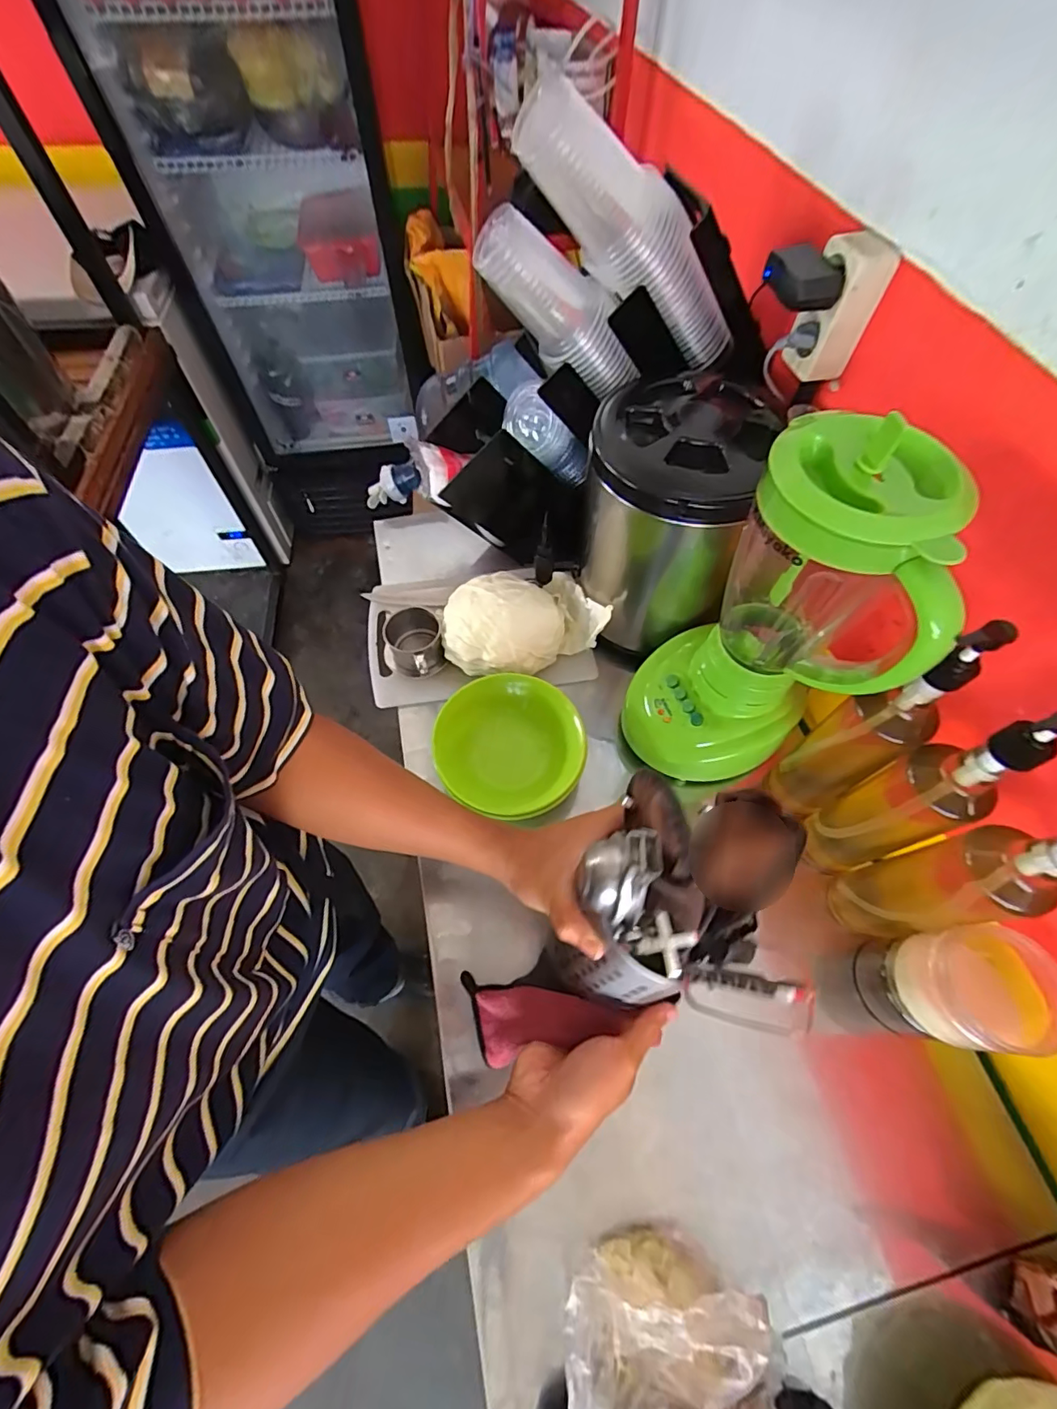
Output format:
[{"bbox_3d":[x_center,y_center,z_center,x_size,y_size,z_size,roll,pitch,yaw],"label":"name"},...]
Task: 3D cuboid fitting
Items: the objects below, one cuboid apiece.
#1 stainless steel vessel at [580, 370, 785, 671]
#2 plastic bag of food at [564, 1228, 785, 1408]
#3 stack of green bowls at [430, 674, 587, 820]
[{"bbox_3d":[0.155,-0.207,0.638,0.172,0.283,0.195,14,62,7],"label":"stainless steel vessel"},{"bbox_3d":[0.100,0.462,0.367,0.141,0.083,0.095,0,61,-1],"label":"plastic bag of food"},{"bbox_3d":[-0.019,0.047,0.631,0.174,0.065,0.157,22,86,10],"label":"stack of green bowls"}]

